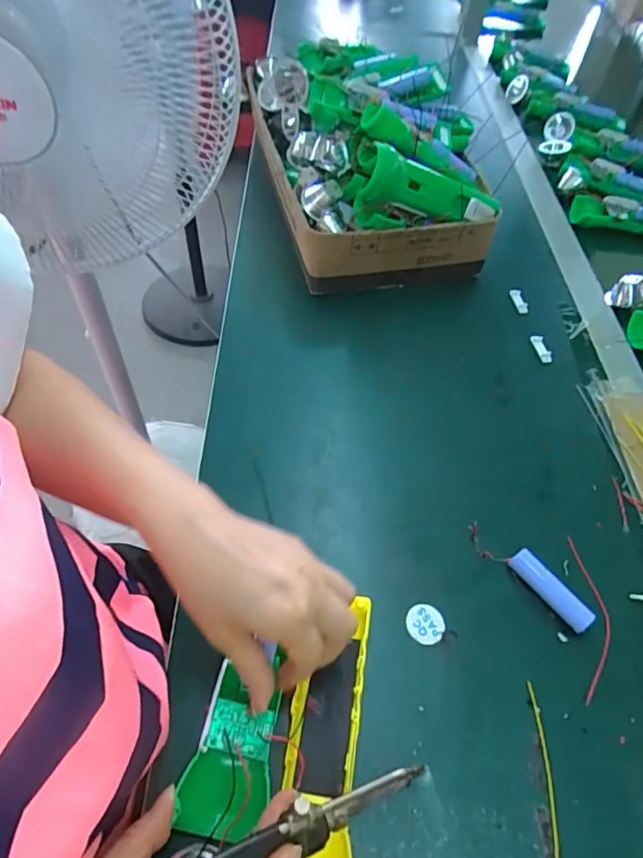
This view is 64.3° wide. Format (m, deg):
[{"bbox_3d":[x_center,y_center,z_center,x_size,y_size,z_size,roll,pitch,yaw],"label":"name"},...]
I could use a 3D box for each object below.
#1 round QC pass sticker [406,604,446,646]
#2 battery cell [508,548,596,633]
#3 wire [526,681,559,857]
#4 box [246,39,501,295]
[{"bbox_3d":[0.075,0.140,0.368,0.027,0.004,0.026,2,53,-2],"label":"round QC pass sticker"},{"bbox_3d":[0.169,0.120,0.381,0.017,0.017,0.066,-29,60,-23],"label":"battery cell"},{"bbox_3d":[0.137,0.223,0.311,0.010,0.004,0.124,7,53,2],"label":"wire"},{"bbox_3d":[0.054,-0.349,0.634,0.238,0.141,0.368,-9,55,-11],"label":"box"}]

